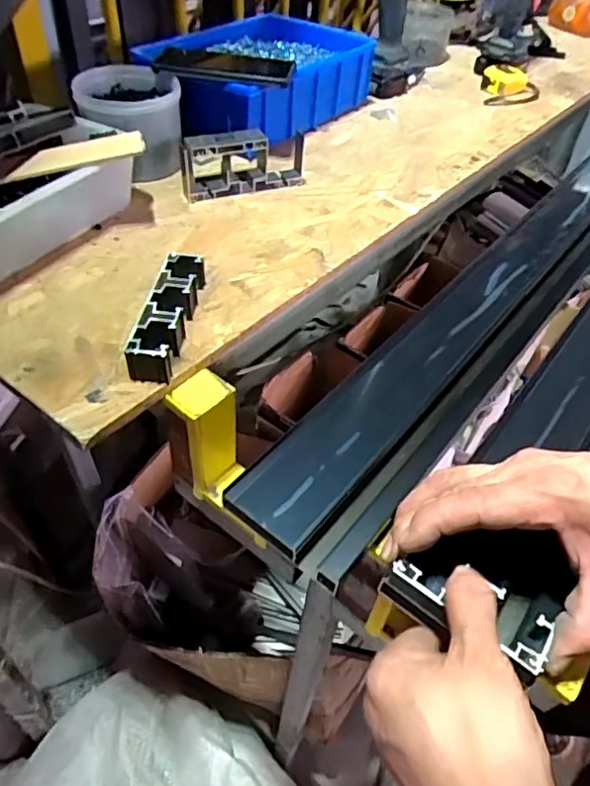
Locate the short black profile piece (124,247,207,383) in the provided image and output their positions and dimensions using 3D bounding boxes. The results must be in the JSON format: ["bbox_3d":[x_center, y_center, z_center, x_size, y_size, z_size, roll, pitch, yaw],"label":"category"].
[{"bbox_3d":[-0.107,-0.066,0.467,0.034,0.032,0.132,7,46,2],"label":"short black profile piece"}]

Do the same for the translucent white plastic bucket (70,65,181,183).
[{"bbox_3d":[-0.192,-0.318,0.658,0.113,0.088,0.119,-4,46,-8],"label":"translucent white plastic bucket"}]

